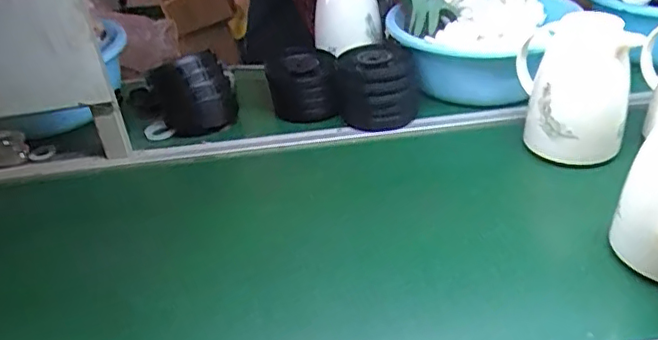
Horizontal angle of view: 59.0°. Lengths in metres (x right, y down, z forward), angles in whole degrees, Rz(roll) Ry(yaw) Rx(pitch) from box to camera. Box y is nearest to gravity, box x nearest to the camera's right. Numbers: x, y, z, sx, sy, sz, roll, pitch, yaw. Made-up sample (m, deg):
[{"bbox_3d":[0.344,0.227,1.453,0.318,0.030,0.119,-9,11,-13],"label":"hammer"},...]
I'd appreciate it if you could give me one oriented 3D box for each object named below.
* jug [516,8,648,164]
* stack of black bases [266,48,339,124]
[{"bbox_3d":[0.355,-0.127,0.840,0.150,0.191,0.119,5,35,16],"label":"jug"},{"bbox_3d":[-0.043,-0.139,0.948,0.108,0.097,0.108,-5,34,1],"label":"stack of black bases"}]

